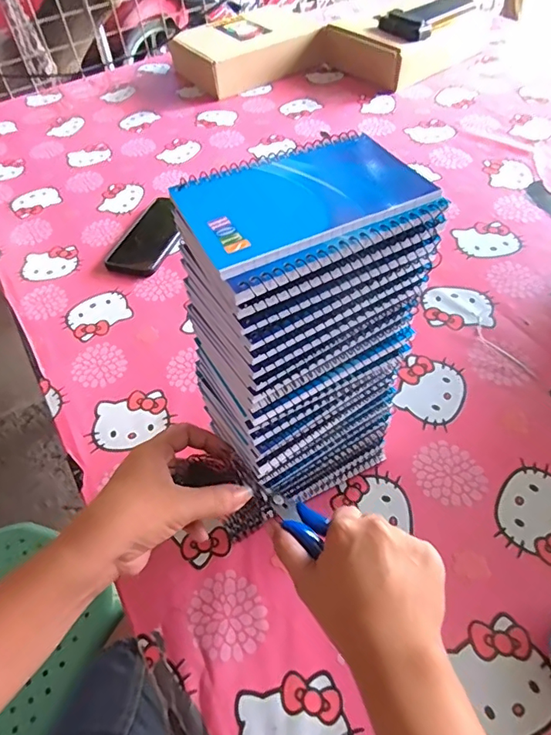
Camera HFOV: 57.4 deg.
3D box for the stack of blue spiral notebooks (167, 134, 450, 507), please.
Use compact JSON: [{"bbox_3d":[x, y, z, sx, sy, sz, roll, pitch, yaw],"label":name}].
[{"bbox_3d":[0.019,-0.002,0.384,0.132,0.286,0.095,-28,54,-16],"label":"stack of blue spiral notebooks"}]

